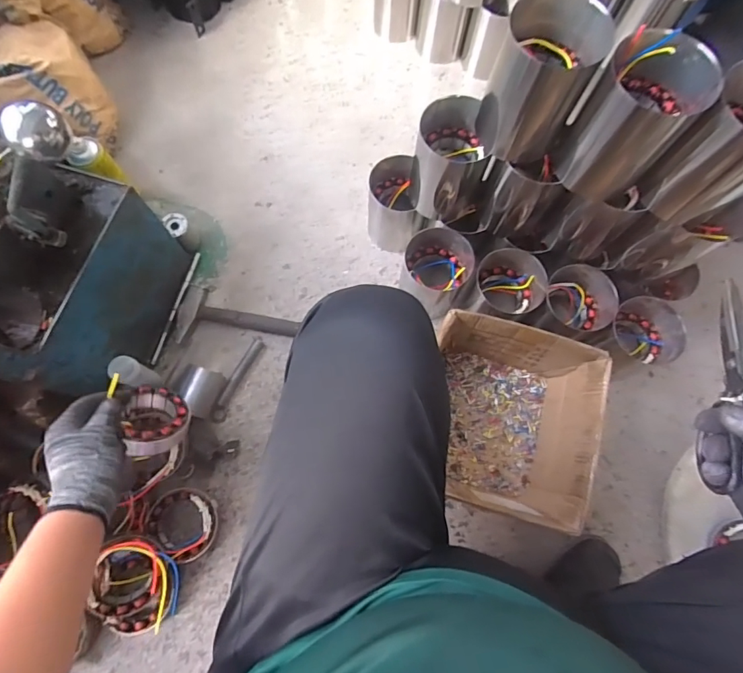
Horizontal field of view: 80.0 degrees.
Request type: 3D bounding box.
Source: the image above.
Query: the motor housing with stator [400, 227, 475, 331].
[{"bbox_3d":[0.118,-0.115,0.859,0.127,0.152,0.141,-33,77,-10],"label":"motor housing with stator"}]

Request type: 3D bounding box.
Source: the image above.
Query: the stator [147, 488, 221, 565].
[{"bbox_3d":[-0.319,0.319,0.760,0.121,0.045,0.101,38,77,9],"label":"stator"}]

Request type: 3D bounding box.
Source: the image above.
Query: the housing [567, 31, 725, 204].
[{"bbox_3d":[0.343,-0.284,0.577,0.118,0.186,0.109,0,74,-1],"label":"housing"}]

